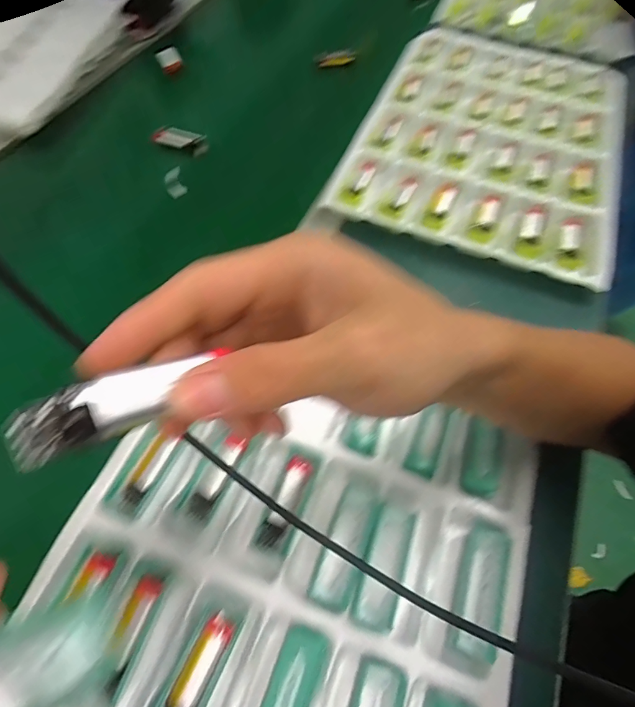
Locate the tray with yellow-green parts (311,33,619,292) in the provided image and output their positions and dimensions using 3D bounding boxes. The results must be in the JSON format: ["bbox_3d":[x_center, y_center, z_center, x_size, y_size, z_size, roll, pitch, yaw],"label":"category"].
[{"bbox_3d":[0.239,-0.308,0.570,0.312,0.040,0.460,21,59,9],"label":"tray with yellow-green parts"}]

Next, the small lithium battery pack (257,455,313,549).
[{"bbox_3d":[-0.024,0.113,0.325,0.018,0.012,0.069,19,59,8],"label":"small lithium battery pack"}]

